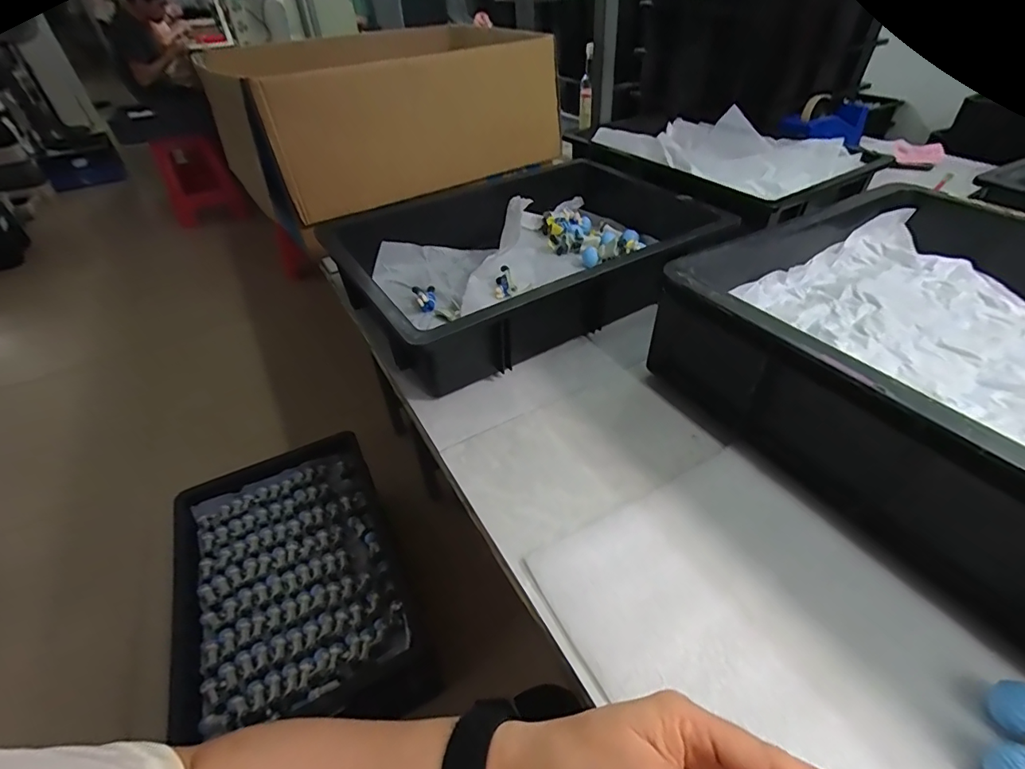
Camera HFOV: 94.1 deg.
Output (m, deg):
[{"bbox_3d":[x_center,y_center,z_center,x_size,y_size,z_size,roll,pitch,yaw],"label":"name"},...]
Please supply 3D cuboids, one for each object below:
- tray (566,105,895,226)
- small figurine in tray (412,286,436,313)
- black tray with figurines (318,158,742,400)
[{"bbox_3d":[0.342,-0.395,0.850,0.300,0.104,0.473,-24,45,-21],"label":"tray"},{"bbox_3d":[-0.112,-0.114,0.622,0.027,0.022,0.049,-14,43,-12],"label":"small figurine in tray"},{"bbox_3d":[0.020,-0.198,0.641,0.474,0.093,0.341,-26,46,-23],"label":"black tray with figurines"}]

